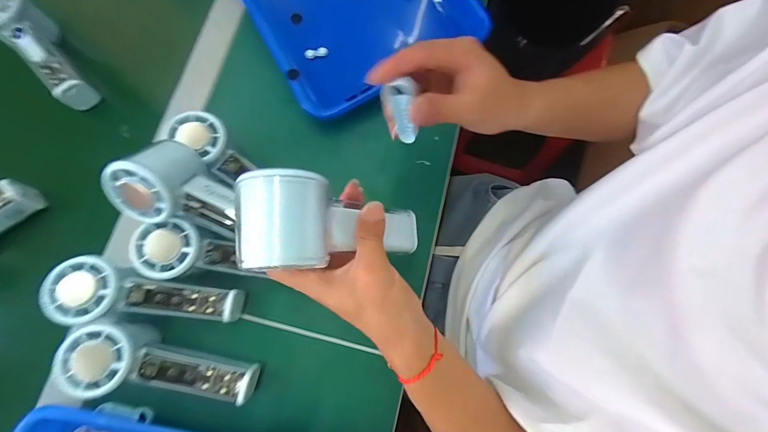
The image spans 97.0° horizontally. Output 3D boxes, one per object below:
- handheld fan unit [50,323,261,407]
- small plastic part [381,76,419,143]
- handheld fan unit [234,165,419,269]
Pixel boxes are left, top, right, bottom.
[{"bbox_3d":[-0.196,0.136,0.310,0.156,0.045,0.054,16,77,-11],"label":"handheld fan unit"},{"bbox_3d":[0.014,-0.077,0.251,0.021,0.049,0.018,-19,41,-5],"label":"small plastic part"},{"bbox_3d":[-0.037,0.014,0.255,0.063,0.153,0.055,-14,74,37],"label":"handheld fan unit"}]

